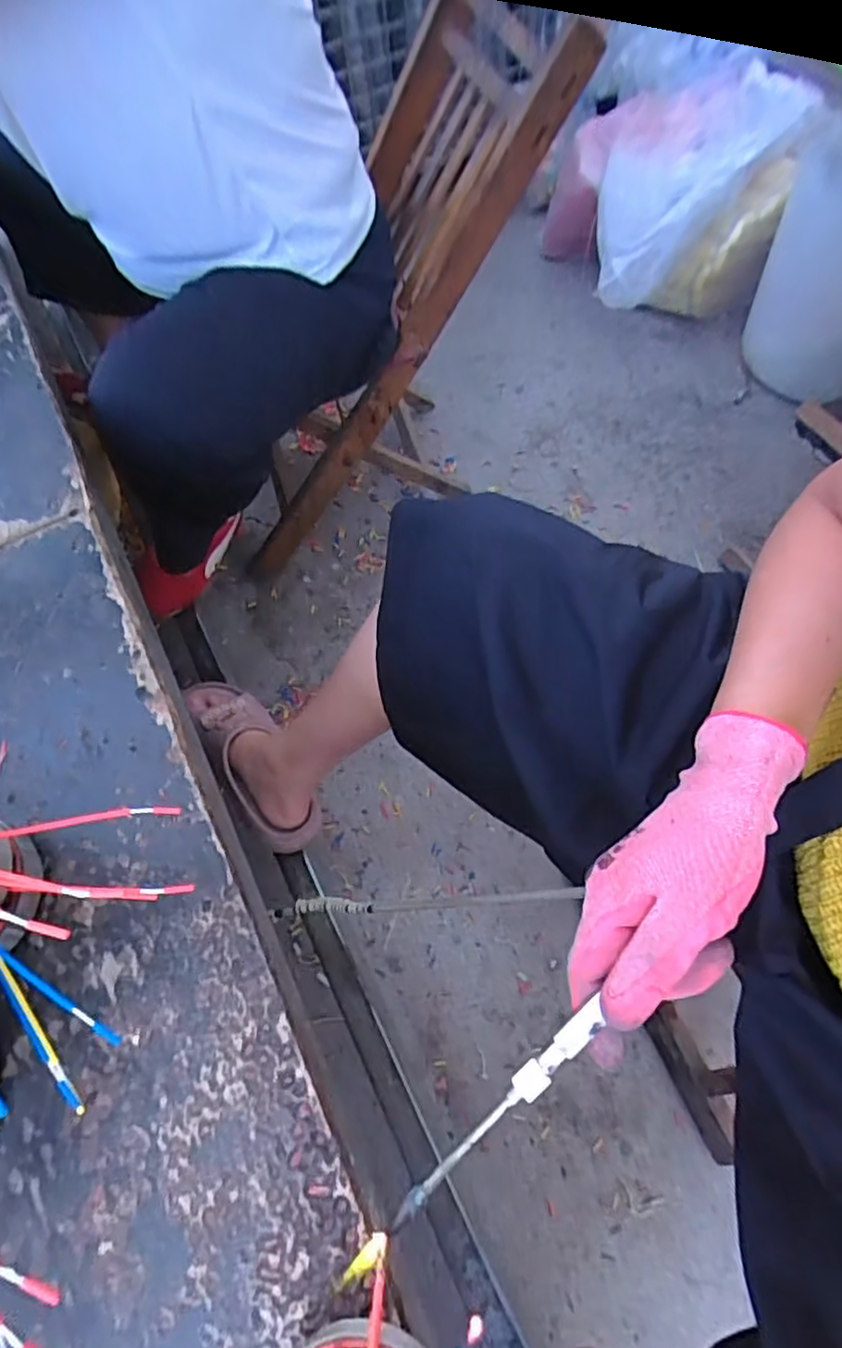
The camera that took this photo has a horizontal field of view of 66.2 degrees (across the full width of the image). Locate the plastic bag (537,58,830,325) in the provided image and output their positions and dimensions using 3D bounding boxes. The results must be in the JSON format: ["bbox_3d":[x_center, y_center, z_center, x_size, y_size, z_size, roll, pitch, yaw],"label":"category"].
[{"bbox_3d":[0.480,-0.939,1.258,0.384,0.279,0.371,-24,61,-9],"label":"plastic bag"}]

